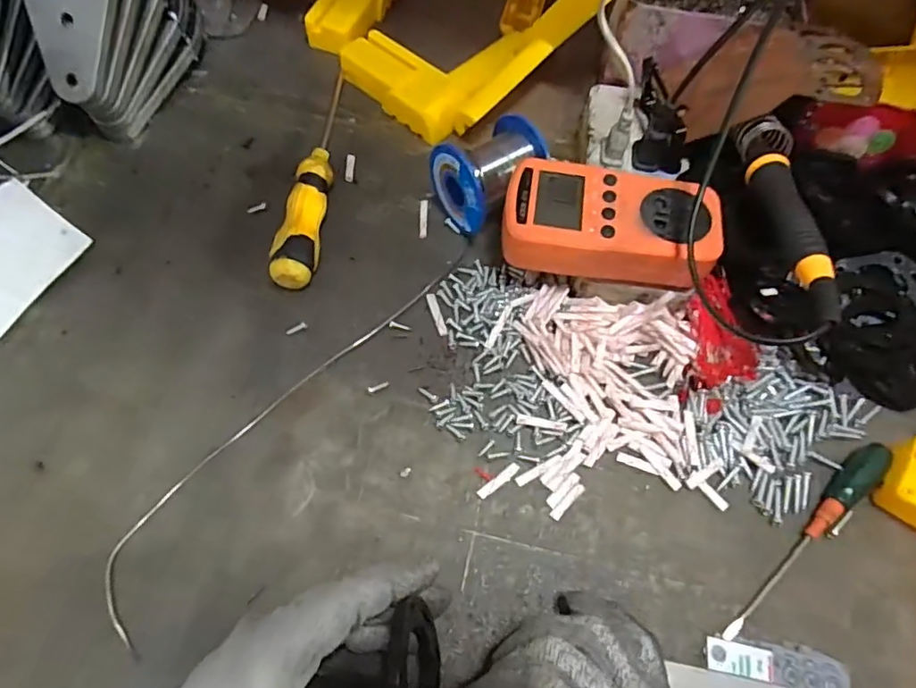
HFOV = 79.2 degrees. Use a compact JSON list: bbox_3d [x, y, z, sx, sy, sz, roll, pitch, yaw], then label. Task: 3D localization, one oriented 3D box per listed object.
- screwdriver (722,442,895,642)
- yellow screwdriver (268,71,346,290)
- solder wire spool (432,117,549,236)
[{"bbox_3d":[0.196,0.107,0.306,0.145,0.015,0.018,-39,70,-20],"label":"screwdriver"},{"bbox_3d":[-0.103,-0.131,0.412,0.026,0.026,0.211,5,62,0],"label":"yellow screwdriver"},{"bbox_3d":[0.022,-0.120,0.392,0.068,0.060,0.054,-35,69,-19],"label":"solder wire spool"}]

